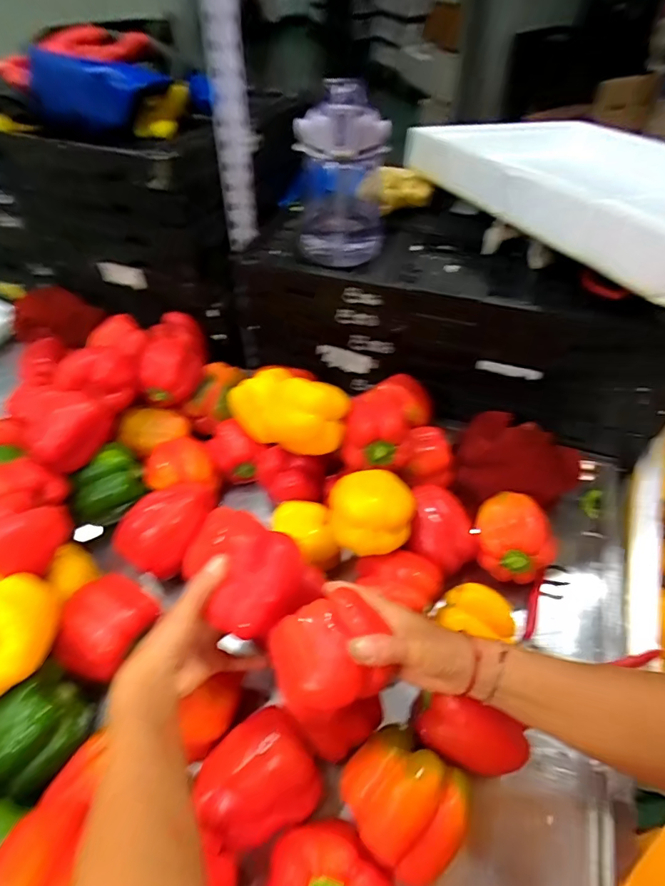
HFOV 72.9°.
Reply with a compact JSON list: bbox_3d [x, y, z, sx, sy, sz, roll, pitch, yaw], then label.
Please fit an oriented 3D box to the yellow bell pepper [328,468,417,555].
[{"bbox_3d":[0.044,0.071,0.485,0.084,0.070,0.096,14,52,14],"label":"yellow bell pepper"}]

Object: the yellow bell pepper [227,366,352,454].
[{"bbox_3d":[-0.063,-0.039,0.549,0.171,0.081,0.073,14,50,35],"label":"yellow bell pepper"}]

